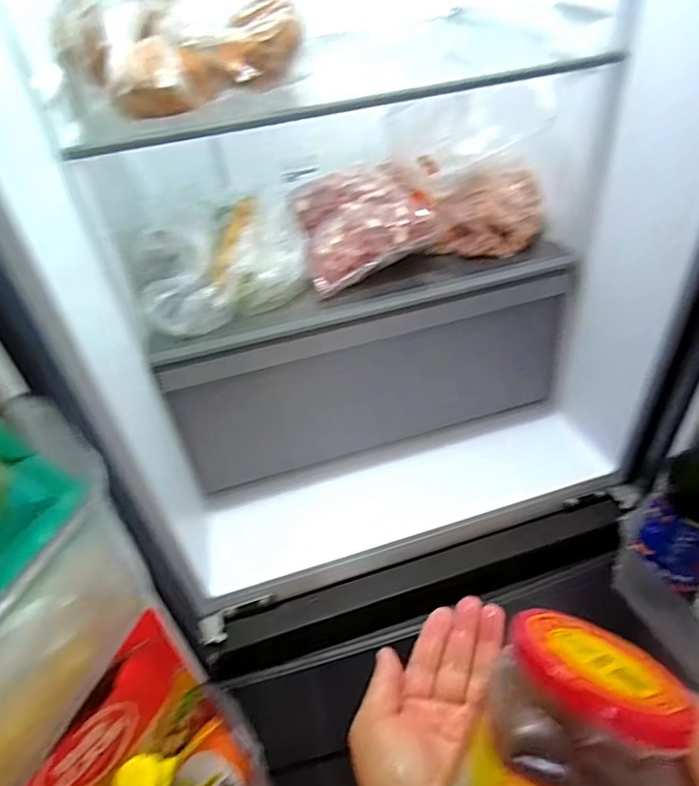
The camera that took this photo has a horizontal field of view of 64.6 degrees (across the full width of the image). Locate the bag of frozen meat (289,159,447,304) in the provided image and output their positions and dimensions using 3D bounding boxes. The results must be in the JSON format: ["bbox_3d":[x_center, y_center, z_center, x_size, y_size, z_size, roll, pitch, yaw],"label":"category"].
[{"bbox_3d":[0.015,-0.215,0.679,0.155,0.068,0.195,-12,42,-7],"label":"bag of frozen meat"}]

